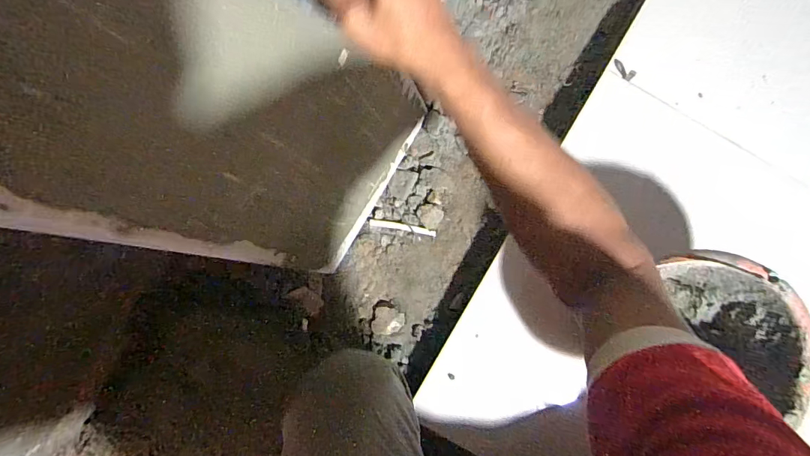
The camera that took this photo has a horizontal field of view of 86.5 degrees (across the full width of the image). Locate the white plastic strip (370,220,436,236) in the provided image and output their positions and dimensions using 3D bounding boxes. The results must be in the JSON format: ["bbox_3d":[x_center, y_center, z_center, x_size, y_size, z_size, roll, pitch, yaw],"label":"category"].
[{"bbox_3d":[-0.003,-0.001,0.695,0.106,0.011,0.011,10,92,0],"label":"white plastic strip"}]

